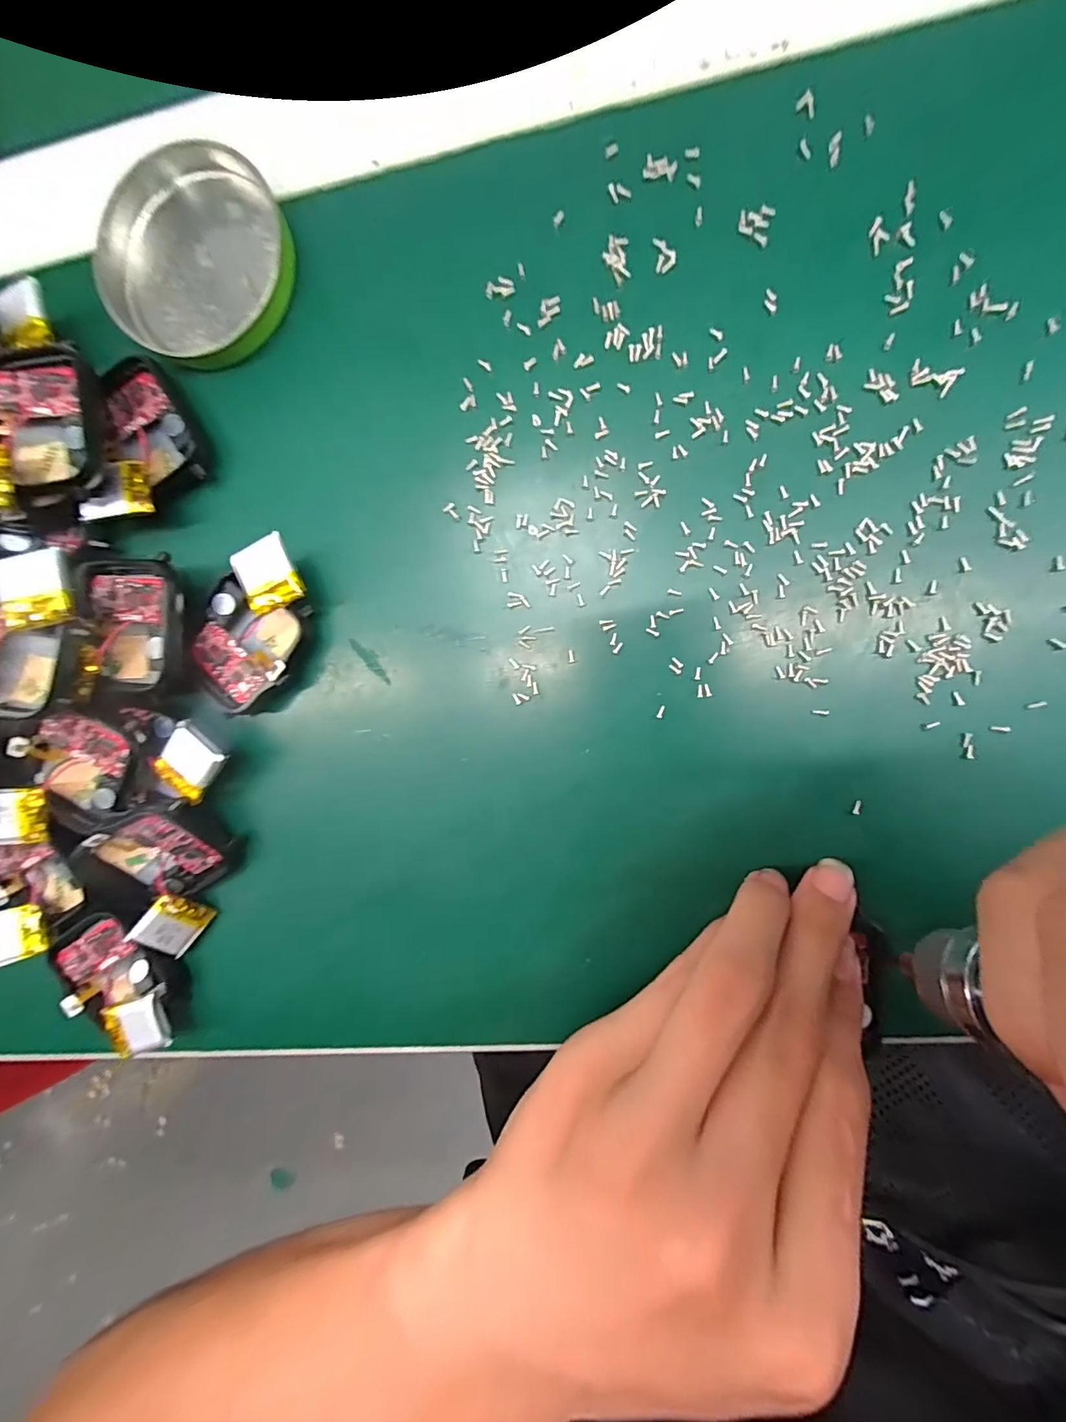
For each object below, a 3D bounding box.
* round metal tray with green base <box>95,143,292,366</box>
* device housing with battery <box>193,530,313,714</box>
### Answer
[{"bbox_3d":[-0.113,-0.152,0.174,0.066,0.016,0.062,0,92,8],"label":"round metal tray with green base"},{"bbox_3d":[-0.093,-0.029,0.176,0.035,0.018,0.057,29,96,6],"label":"device housing with battery"}]

